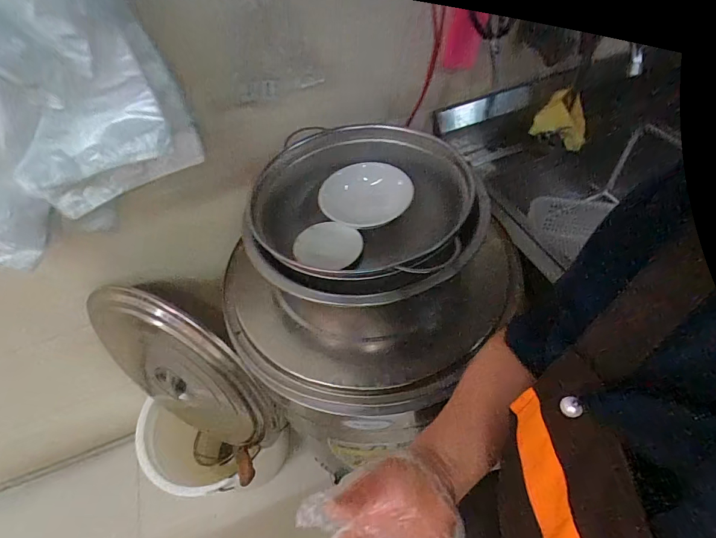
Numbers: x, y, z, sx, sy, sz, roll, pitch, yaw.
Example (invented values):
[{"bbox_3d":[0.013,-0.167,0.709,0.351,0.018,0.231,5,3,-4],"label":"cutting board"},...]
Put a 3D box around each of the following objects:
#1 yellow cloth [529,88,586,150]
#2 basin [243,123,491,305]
[{"bbox_3d":[0.464,-0.334,0.858,0.151,0.135,0.047,-23,53,-13],"label":"yellow cloth"},{"bbox_3d":[0.013,-0.078,0.639,0.351,0.157,0.372,-3,51,3],"label":"basin"}]

